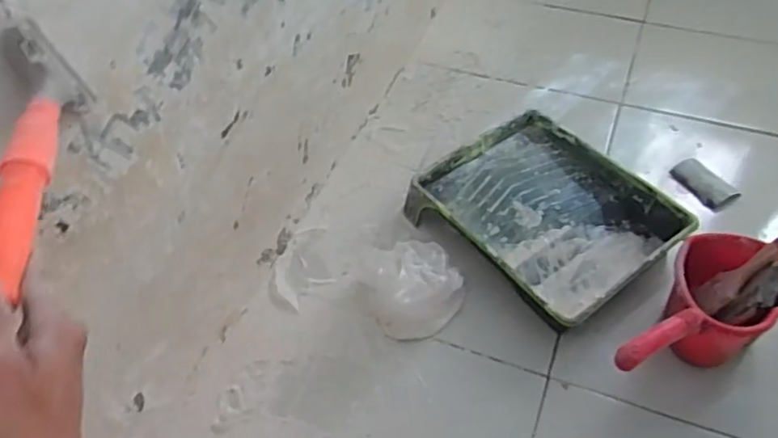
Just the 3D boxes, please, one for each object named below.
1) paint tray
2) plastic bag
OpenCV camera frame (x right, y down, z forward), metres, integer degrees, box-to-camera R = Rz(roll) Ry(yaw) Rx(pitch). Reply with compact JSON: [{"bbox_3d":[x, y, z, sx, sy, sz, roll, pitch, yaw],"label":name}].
[{"bbox_3d":[0.239,-0.007,0.953,0.282,0.086,0.340,-33,57,-23],"label":"paint tray"},{"bbox_3d":[0.034,0.088,0.867,0.117,0.109,0.136,-26,55,-18],"label":"plastic bag"}]

